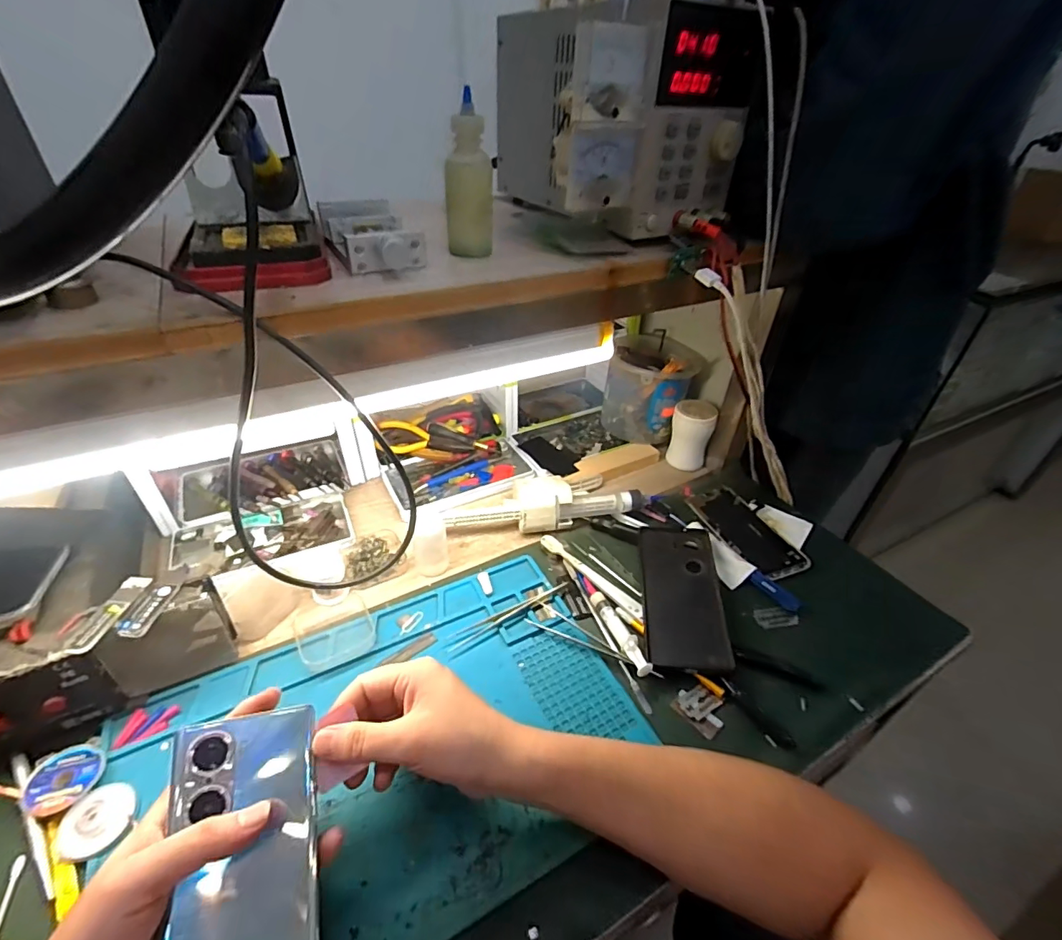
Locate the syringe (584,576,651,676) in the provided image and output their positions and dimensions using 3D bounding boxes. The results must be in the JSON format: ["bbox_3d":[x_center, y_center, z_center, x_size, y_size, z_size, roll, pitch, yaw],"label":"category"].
[{"bbox_3d":[0.077,0.143,0.468,0.015,0.015,0.115,-12,39,-18],"label":"syringe"}]

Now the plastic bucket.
[{"bbox_3d":[0.167,-0.115,0.703,0.110,0.118,0.114,2,37,-1],"label":"plastic bucket"}]

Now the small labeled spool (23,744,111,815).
[{"bbox_3d":[-0.327,0.217,0.350,0.044,0.011,0.043,2,37,-1],"label":"small labeled spool"}]

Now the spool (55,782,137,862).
[{"bbox_3d":[-0.292,0.234,0.333,0.039,0.007,0.047,3,24,-25],"label":"spool"}]

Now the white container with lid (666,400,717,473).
[{"bbox_3d":[0.214,-0.050,0.666,0.052,0.084,0.049,10,38,10],"label":"white container with lid"}]

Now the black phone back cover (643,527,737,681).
[{"bbox_3d":[0.149,0.121,0.492,0.073,0.016,0.166,3,38,7],"label":"black phone back cover"}]

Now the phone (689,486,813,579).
[{"bbox_3d":[0.249,0.071,0.580,0.071,0.013,0.144,-11,37,-14],"label":"phone"}]

